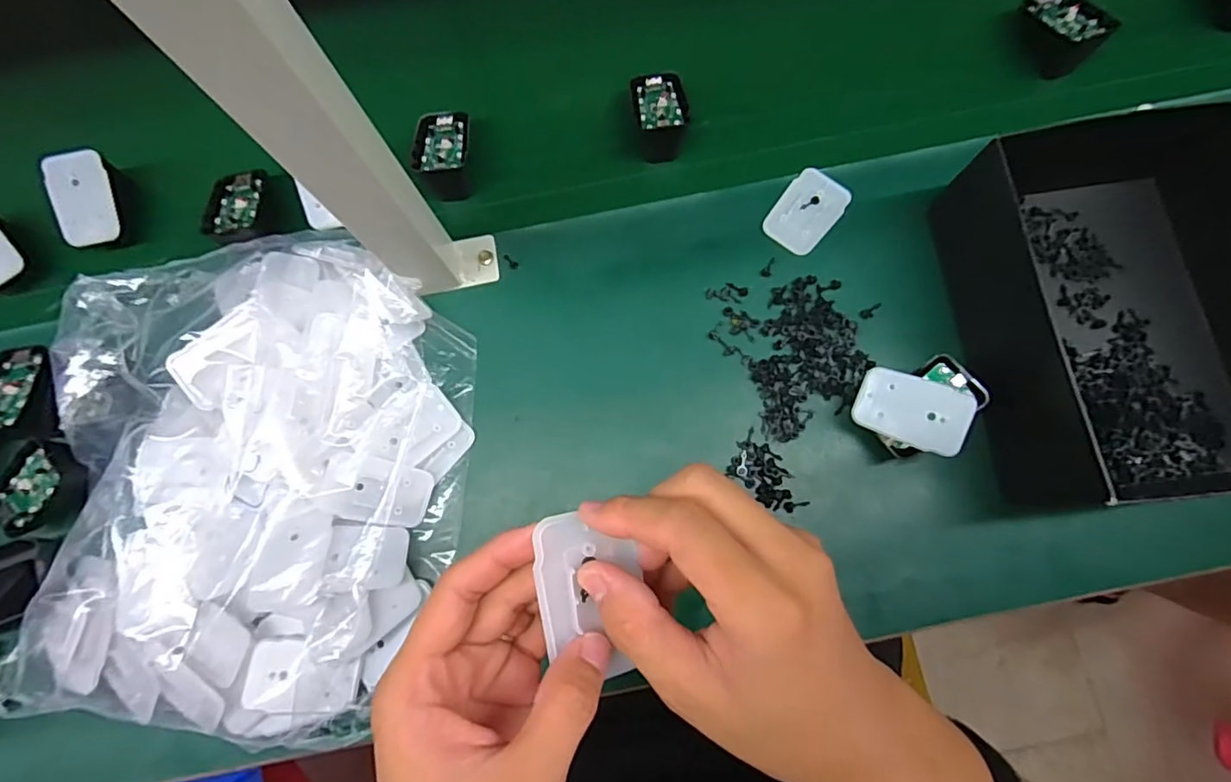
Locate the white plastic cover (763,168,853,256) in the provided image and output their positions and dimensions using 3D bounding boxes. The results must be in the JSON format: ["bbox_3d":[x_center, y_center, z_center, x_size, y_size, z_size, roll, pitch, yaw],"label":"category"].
[{"bbox_3d":[0.147,-0.138,0.428,0.045,0.006,0.067,38,80,10],"label":"white plastic cover"}]

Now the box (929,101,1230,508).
[{"bbox_3d":[0.345,-0.062,0.372,0.189,0.083,0.253,-8,76,-1],"label":"box"}]

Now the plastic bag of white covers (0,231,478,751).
[{"bbox_3d":[-0.244,0.051,0.368,0.279,0.055,0.336,2,76,2],"label":"plastic bag of white covers"}]

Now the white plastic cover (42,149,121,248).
[{"bbox_3d":[-0.413,-0.148,0.430,0.043,0.009,0.066,-13,102,-6],"label":"white plastic cover"}]

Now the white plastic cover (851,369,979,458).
[{"bbox_3d":[0.198,0.013,0.369,0.069,0.004,0.044,21,90,20],"label":"white plastic cover"}]

